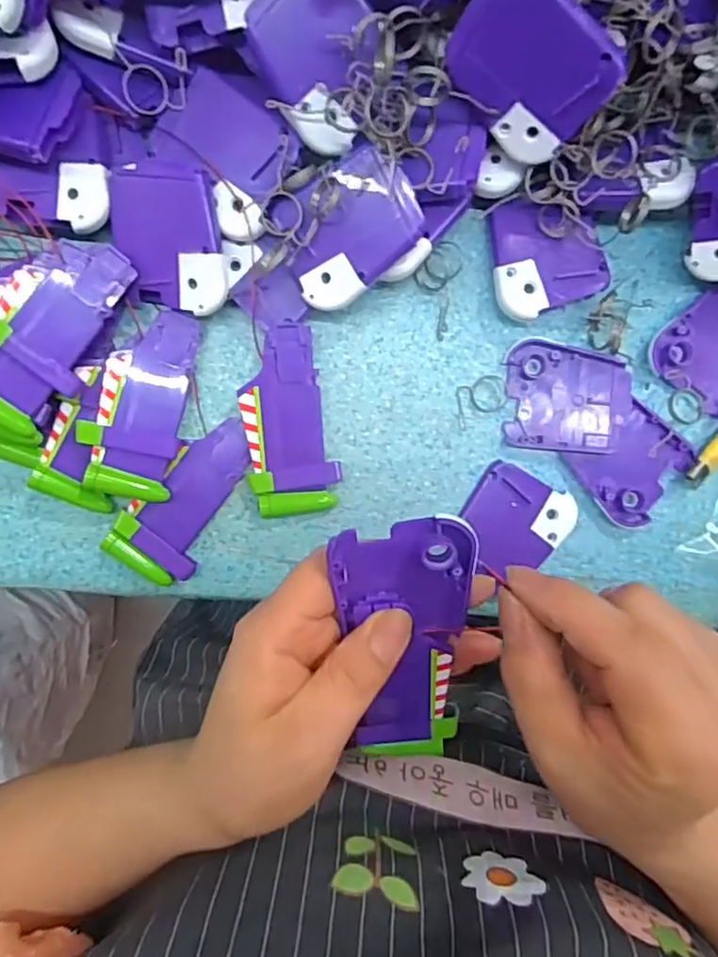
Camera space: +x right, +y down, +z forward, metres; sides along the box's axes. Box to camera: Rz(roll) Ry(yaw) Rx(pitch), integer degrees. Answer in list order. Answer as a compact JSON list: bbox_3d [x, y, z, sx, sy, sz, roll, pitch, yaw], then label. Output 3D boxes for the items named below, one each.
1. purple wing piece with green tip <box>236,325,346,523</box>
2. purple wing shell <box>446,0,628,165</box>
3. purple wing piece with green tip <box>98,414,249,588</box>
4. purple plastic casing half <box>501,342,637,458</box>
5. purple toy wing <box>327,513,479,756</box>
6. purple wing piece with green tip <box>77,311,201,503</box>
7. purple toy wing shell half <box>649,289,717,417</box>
[{"bbox_3d":[-0.035,-0.027,0.298,0.040,0.017,0.088,-8,96,-2],"label":"purple wing piece with green tip"},{"bbox_3d":[0.066,-0.159,0.239,0.061,0.053,0.007,29,53,-14],"label":"purple wing shell"},{"bbox_3d":[-0.085,0.009,0.299,0.041,0.012,0.085,33,93,-6],"label":"purple wing piece with green tip"},{"bbox_3d":[0.105,-0.040,0.307,0.060,0.007,0.052,5,96,-4],"label":"purple plastic casing half"},{"bbox_3d":[0.018,0.067,0.242,0.049,0.009,0.118,-3,117,-3],"label":"purple toy wing"},{"bbox_3d":[-0.103,-0.035,0.288,0.040,0.019,0.086,12,95,-4],"label":"purple wing piece with green tip"},{"bbox_3d":[0.180,-0.067,0.308,0.050,0.007,0.058,42,92,-6],"label":"purple toy wing shell half"}]

